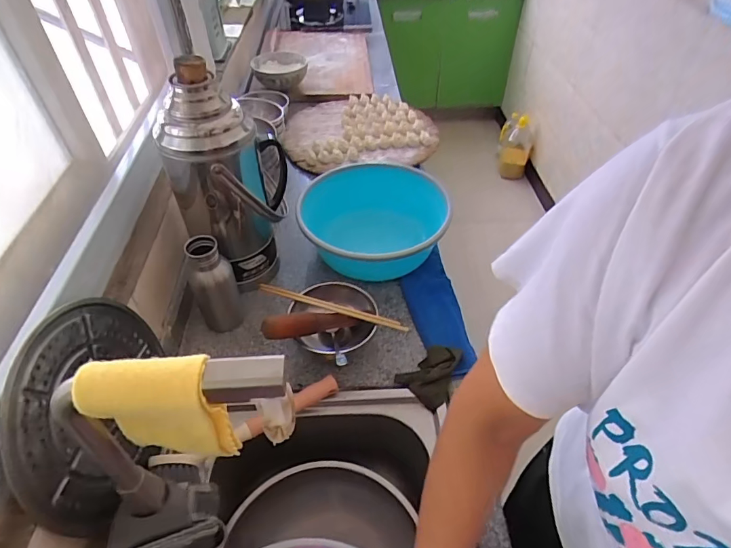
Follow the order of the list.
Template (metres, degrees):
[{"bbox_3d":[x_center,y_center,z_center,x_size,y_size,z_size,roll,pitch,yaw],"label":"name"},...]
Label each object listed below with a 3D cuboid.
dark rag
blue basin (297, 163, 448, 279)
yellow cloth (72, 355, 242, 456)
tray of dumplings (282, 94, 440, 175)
[{"bbox_3d":[0.111,0.157,0.724,0.081,0.027,0.103,32,54,27],"label":"dark rag"},{"bbox_3d":[0.018,-0.110,0.902,0.285,0.127,0.318,21,50,19],"label":"blue basin"},{"bbox_3d":[-0.168,0.119,0.379,0.100,0.124,0.047,-4,46,-4],"label":"yellow cloth"},{"bbox_3d":[-0.013,-0.404,1.230,0.412,0.058,0.400,2,46,2],"label":"tray of dumplings"}]

